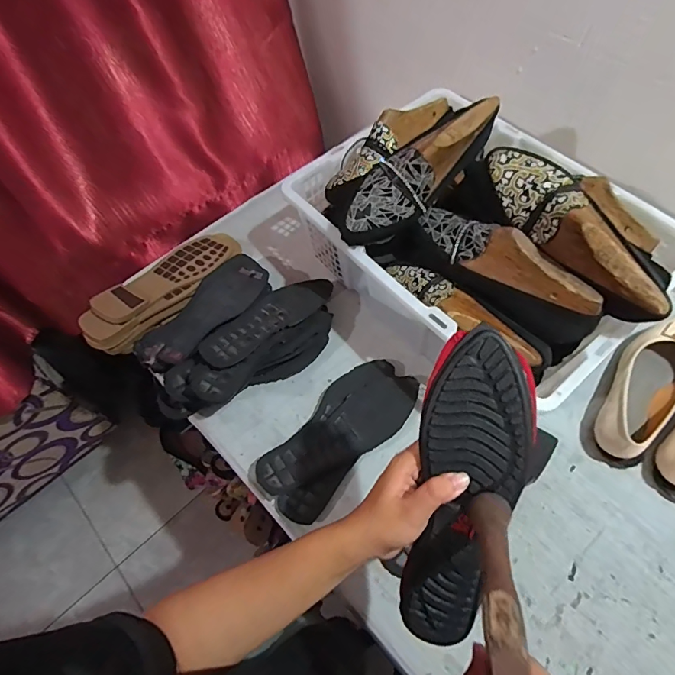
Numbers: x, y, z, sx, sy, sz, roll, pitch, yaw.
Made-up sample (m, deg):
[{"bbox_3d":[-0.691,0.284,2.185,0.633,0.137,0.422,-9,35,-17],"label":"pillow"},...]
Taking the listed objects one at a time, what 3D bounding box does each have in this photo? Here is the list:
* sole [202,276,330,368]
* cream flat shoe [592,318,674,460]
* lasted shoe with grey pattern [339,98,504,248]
[{"bbox_3d":[-0.101,-0.033,0.657,0.077,0.024,0.237,38,55,21],"label":"sole"},{"bbox_3d":[0.427,0.061,0.603,0.249,0.068,0.090,-41,66,-19],"label":"cream flat shoe"},{"bbox_3d":[0.107,-0.206,0.562,0.245,0.105,0.070,-41,66,2],"label":"lasted shoe with grey pattern"}]

